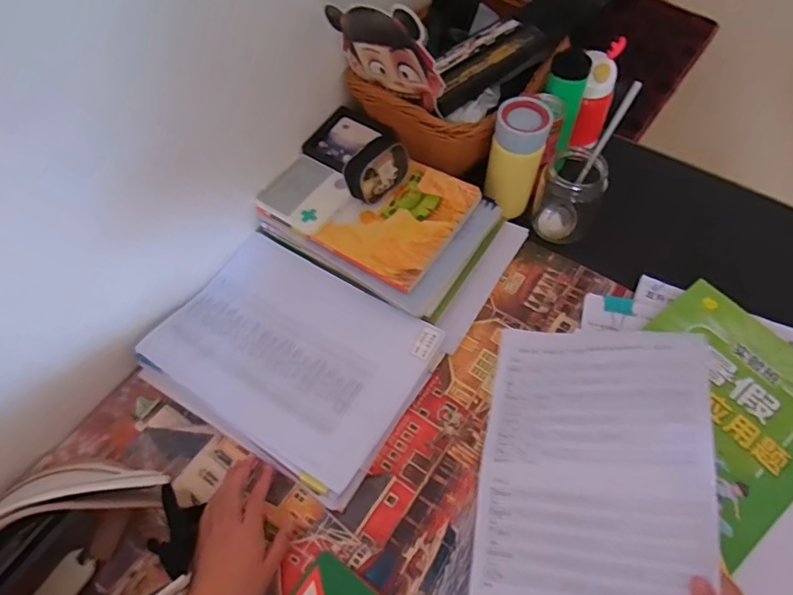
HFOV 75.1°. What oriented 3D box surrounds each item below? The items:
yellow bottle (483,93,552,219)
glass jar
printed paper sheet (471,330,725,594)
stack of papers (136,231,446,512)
[{"bbox_3d":[0.153,-0.177,0.666,0.066,0.146,0.069,17,62,13],"label":"yellow bottle"},{"bbox_3d":[0.226,-0.133,0.672,0.076,0.110,0.079,-2,60,3],"label":"glass jar"},{"bbox_3d":[0.187,0.154,0.496,0.206,0.024,0.284,-7,51,33],"label":"printed paper sheet"},{"bbox_3d":[-0.126,0.068,0.616,0.300,0.034,0.226,27,65,18],"label":"stack of papers"}]

